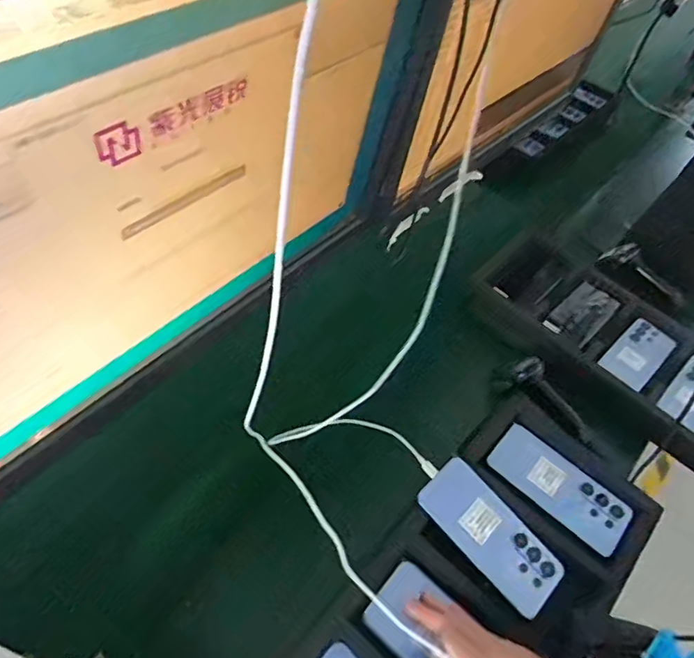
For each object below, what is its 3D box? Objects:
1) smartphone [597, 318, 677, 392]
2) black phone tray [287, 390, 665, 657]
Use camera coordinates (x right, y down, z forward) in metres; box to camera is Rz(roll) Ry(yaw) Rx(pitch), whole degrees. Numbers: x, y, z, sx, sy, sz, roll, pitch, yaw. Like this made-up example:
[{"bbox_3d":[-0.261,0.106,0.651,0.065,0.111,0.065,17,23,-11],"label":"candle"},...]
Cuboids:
[{"bbox_3d":[0.484,0.040,0.901,0.147,0.013,0.074,-35,63,-28],"label":"smartphone"},{"bbox_3d":[0.142,0.291,0.573,0.231,0.051,0.489,38,58,22],"label":"black phone tray"}]

